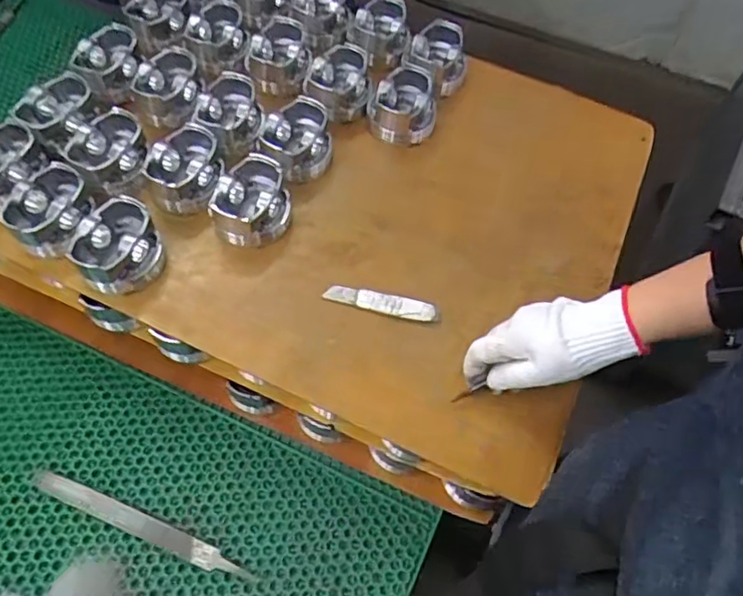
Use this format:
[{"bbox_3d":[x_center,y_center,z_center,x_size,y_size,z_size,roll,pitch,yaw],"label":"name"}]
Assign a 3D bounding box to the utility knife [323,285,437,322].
[{"bbox_3d":[0.010,0.004,0.590,0.110,0.013,0.021,12,60,3],"label":"utility knife"}]

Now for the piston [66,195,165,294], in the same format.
[{"bbox_3d":[-0.242,-0.049,0.575,0.075,0.053,0.074,2,60,-3],"label":"piston"}]

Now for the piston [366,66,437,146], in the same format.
[{"bbox_3d":[0.037,-0.223,0.712,0.078,0.052,0.084,10,60,2],"label":"piston"}]

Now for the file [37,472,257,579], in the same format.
[{"bbox_3d":[-0.219,0.216,0.575,0.229,0.009,0.021,21,60,8],"label":"file"}]

